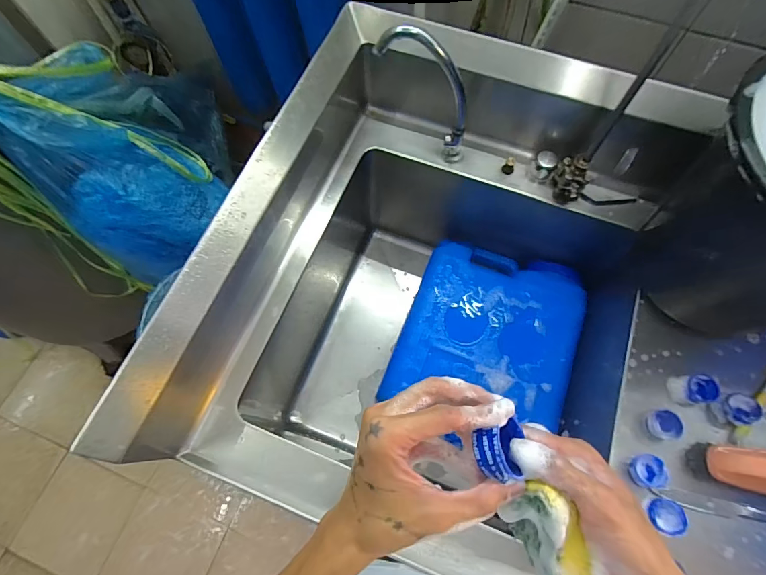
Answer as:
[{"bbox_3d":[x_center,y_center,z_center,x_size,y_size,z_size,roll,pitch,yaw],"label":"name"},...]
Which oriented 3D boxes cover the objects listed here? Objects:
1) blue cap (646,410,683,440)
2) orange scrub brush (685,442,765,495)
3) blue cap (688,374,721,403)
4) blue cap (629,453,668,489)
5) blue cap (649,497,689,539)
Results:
[{"bbox_3d":[0.381,0.188,0.547,0.037,0.028,0.037,0,69,0],"label":"blue cap"},{"bbox_3d":[0.475,0.227,0.500,0.133,0.043,0.058,9,60,14],"label":"orange scrub brush"},{"bbox_3d":[0.446,0.141,0.559,0.036,0.017,0.038,0,69,0],"label":"blue cap"},{"bbox_3d":[0.344,0.239,0.523,0.039,0.023,0.039,0,69,0],"label":"blue cap"},{"bbox_3d":[0.356,0.288,0.502,0.041,0.014,0.041,-4,41,4],"label":"blue cap"}]

